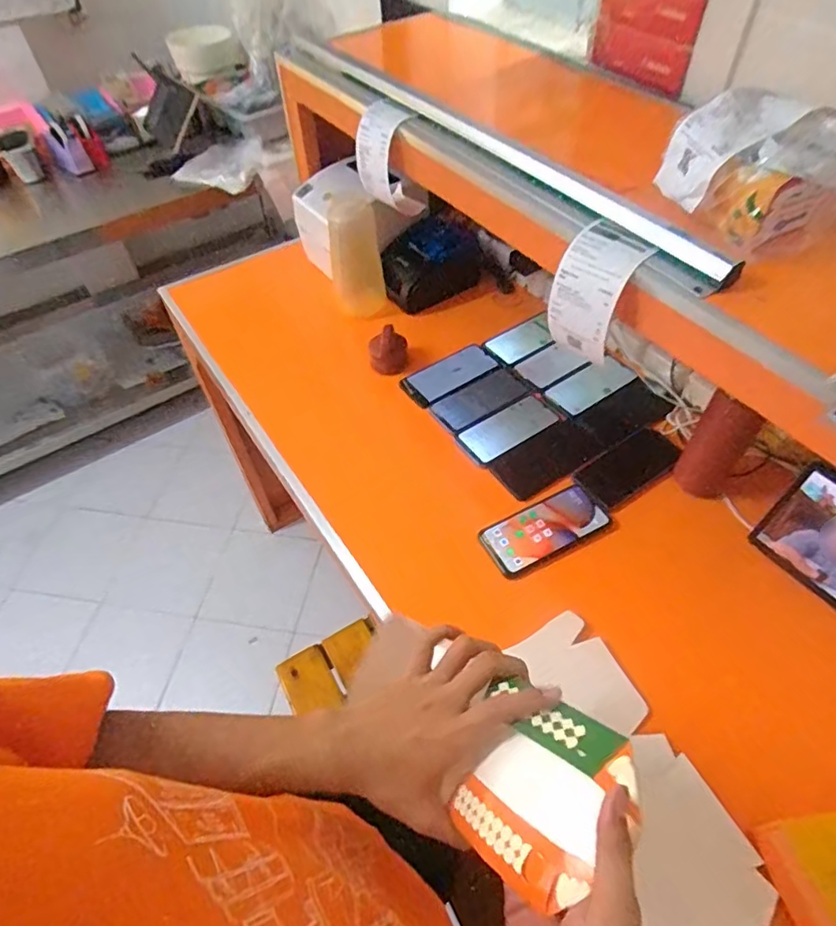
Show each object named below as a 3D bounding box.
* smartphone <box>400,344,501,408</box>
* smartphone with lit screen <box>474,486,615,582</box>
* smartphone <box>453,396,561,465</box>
[{"bbox_3d":[0.055,-0.150,0.965,0.156,0.016,0.073,-30,66,-14],"label":"smartphone"},{"bbox_3d":[0.172,0.087,0.766,0.166,0.010,0.079,-23,55,-15],"label":"smartphone with lit screen"},{"bbox_3d":[0.140,-0.055,0.880,0.158,0.013,0.076,-28,56,-18],"label":"smartphone"}]

